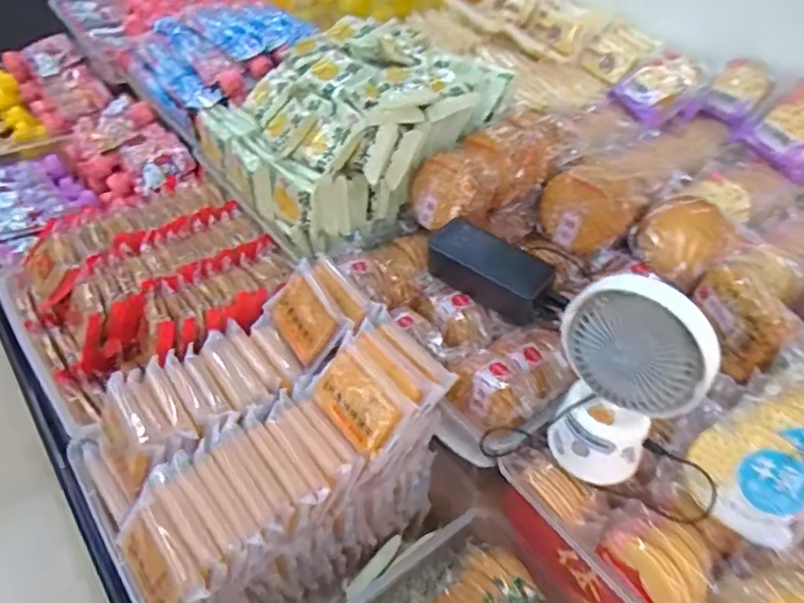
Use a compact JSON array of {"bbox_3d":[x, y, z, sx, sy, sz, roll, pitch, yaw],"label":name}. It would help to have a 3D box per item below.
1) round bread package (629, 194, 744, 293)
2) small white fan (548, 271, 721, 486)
[{"bbox_3d":[0.298,-0.065,0.642,0.046,0.078,0.096,-33,56,-31],"label":"round bread package"},{"bbox_3d":[0.164,0.066,0.458,0.105,0.165,0.060,24,48,18],"label":"small white fan"}]

